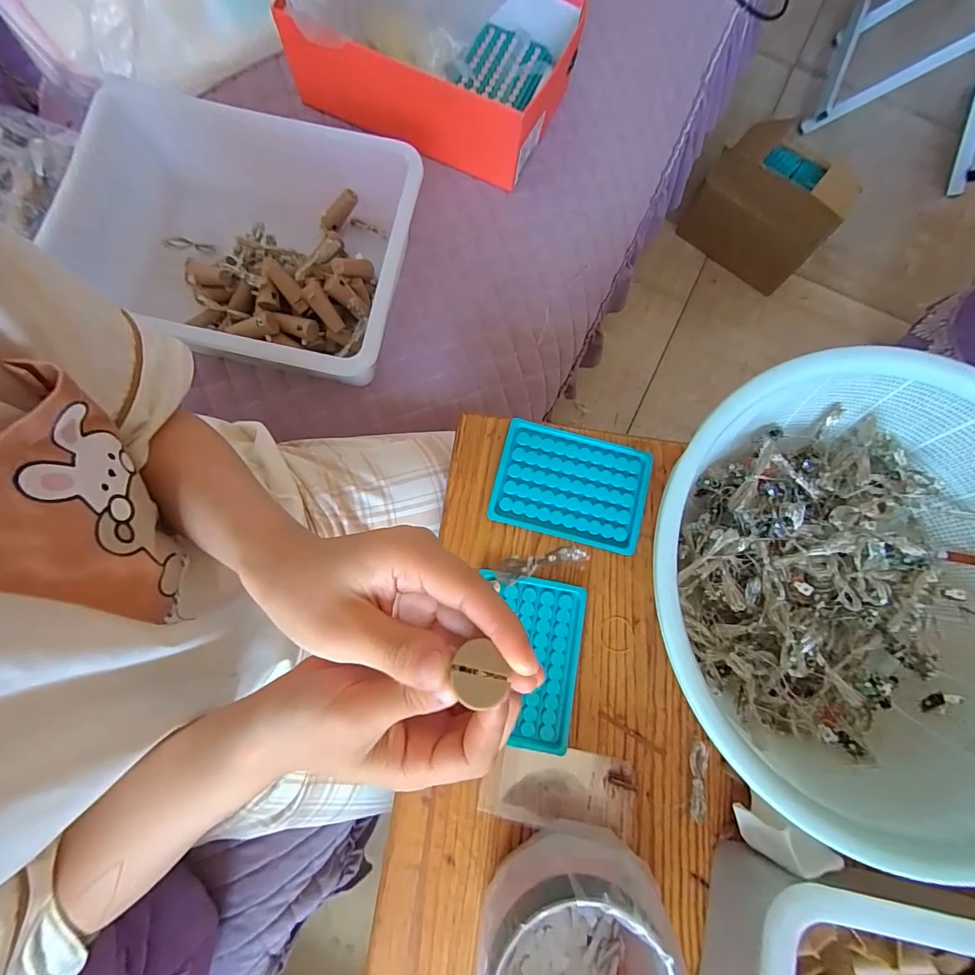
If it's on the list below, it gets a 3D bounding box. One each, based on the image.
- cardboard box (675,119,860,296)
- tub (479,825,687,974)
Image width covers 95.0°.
[{"bbox_3d":[0.605,-0.610,0.963,0.265,0.225,0.172,40,81,6],"label":"cardboard box"},{"bbox_3d":[0.057,0.312,0.303,0.119,0.086,0.126,0,79,-1],"label":"tub"}]

